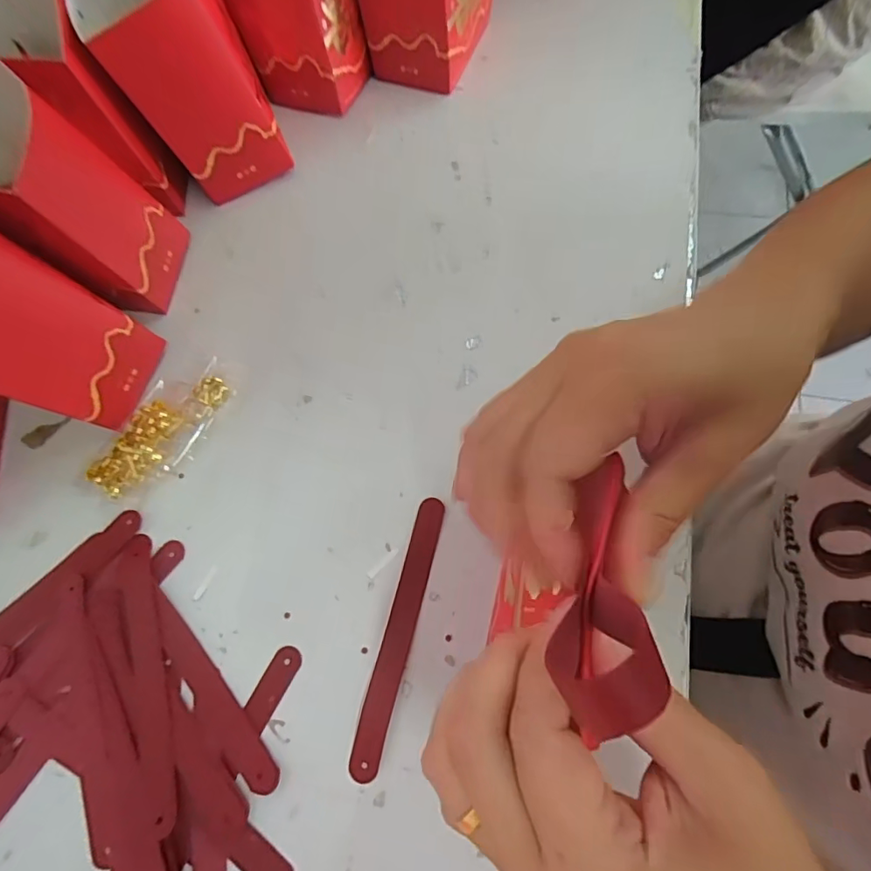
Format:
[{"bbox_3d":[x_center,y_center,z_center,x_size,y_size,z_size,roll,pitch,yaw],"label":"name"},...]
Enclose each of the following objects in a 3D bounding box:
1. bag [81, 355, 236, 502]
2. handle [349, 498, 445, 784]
[{"bbox_3d":[-0.155,-0.004,0.291,0.044,0.011,0.090,25,73,11],"label":"bag"},{"bbox_3d":[-0.017,0.094,0.251,0.015,0.004,0.129,13,71,8],"label":"handle"}]

